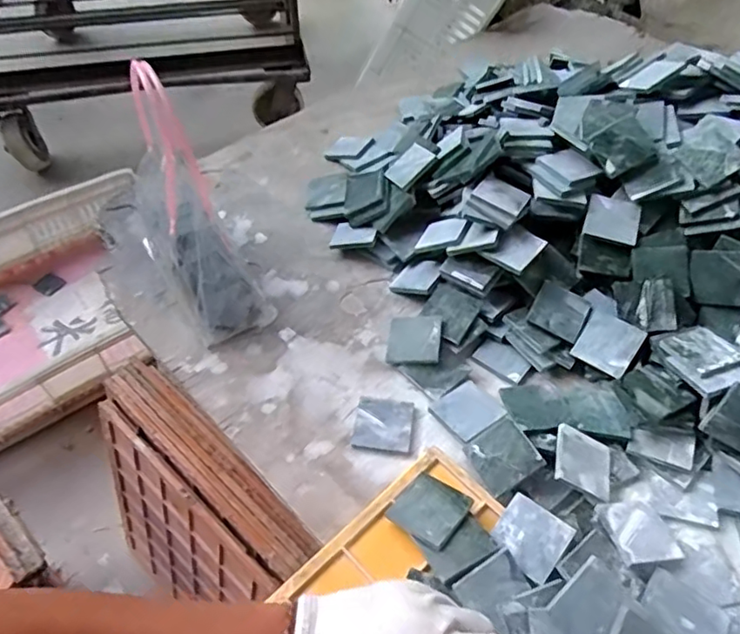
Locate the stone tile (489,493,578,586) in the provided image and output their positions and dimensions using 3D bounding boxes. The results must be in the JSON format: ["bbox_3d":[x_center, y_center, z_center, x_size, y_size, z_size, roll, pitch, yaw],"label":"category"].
[{"bbox_3d":[0.118,0.160,0.435,0.048,0.004,0.049,33,58,23],"label":"stone tile"}]

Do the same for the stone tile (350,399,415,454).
[{"bbox_3d":[0.012,0.090,0.500,0.048,0.006,0.046,7,51,4],"label":"stone tile"}]

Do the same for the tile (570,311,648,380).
[{"bbox_3d":[0.211,0.024,0.527,0.048,0.005,0.048,31,88,27],"label":"tile"}]

